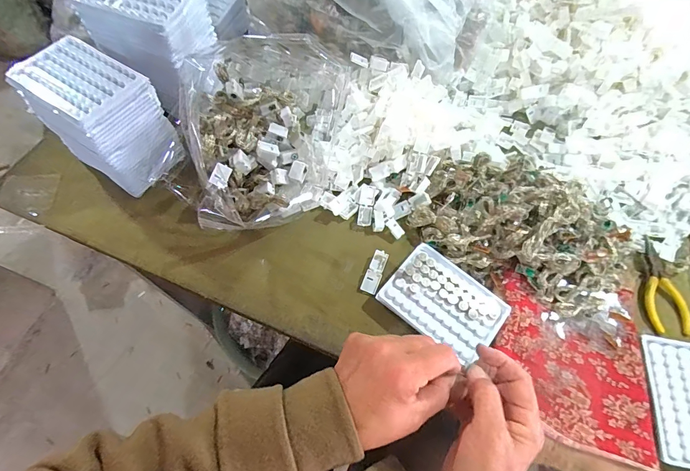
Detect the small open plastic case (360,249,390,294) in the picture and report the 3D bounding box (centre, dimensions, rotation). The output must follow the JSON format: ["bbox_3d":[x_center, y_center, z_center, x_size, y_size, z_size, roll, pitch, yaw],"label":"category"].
[{"bbox_3d":[0.038,0.045,0.447,0.020,0.009,0.054,22,65,8],"label":"small open plastic case"}]

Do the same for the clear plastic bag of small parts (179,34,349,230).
[{"bbox_3d":[-0.114,-0.155,0.491,0.214,0.091,0.339,13,64,3],"label":"clear plastic bag of small parts"}]

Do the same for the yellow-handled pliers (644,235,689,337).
[{"bbox_3d":[0.400,0.063,0.454,0.051,0.017,0.121,2,64,-2],"label":"yellow-handled pliers"}]

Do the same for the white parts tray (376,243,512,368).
[{"bbox_3d":[0.116,0.077,0.416,0.127,0.010,0.093,39,68,15],"label":"white parts tray"}]

